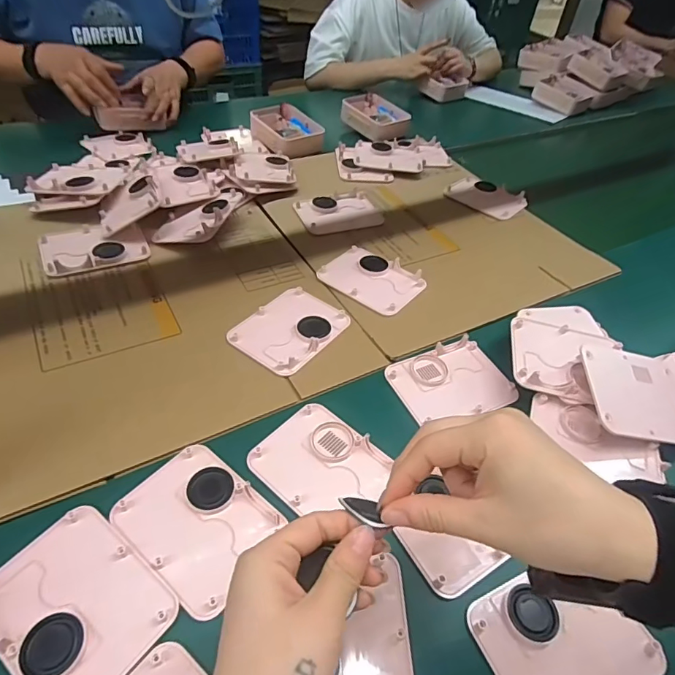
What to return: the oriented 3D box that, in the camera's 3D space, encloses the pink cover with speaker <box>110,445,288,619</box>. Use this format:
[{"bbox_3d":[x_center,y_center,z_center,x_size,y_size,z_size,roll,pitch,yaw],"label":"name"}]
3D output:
[{"bbox_3d":[-0.114,0.149,0.388,0.121,0.010,0.092,34,51,23],"label":"pink cover with speaker"}]

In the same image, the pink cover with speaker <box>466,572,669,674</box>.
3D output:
[{"bbox_3d":[0.170,0.224,0.350,0.121,0.010,0.097,-15,50,-21],"label":"pink cover with speaker"}]

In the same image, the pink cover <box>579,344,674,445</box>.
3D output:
[{"bbox_3d":[0.304,0.057,0.476,0.123,0.008,0.096,10,59,-20],"label":"pink cover"}]

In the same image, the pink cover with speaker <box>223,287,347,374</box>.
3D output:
[{"bbox_3d":[-0.054,-0.012,0.548,0.095,0.013,0.121,30,50,21],"label":"pink cover with speaker"}]

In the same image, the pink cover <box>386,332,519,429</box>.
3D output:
[{"bbox_3d":[0.126,0.049,0.518,0.124,0.010,0.091,-16,50,-22],"label":"pink cover"}]

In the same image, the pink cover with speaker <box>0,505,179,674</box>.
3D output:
[{"bbox_3d":[-0.188,0.191,0.338,0.124,0.006,0.094,32,50,22],"label":"pink cover with speaker"}]

